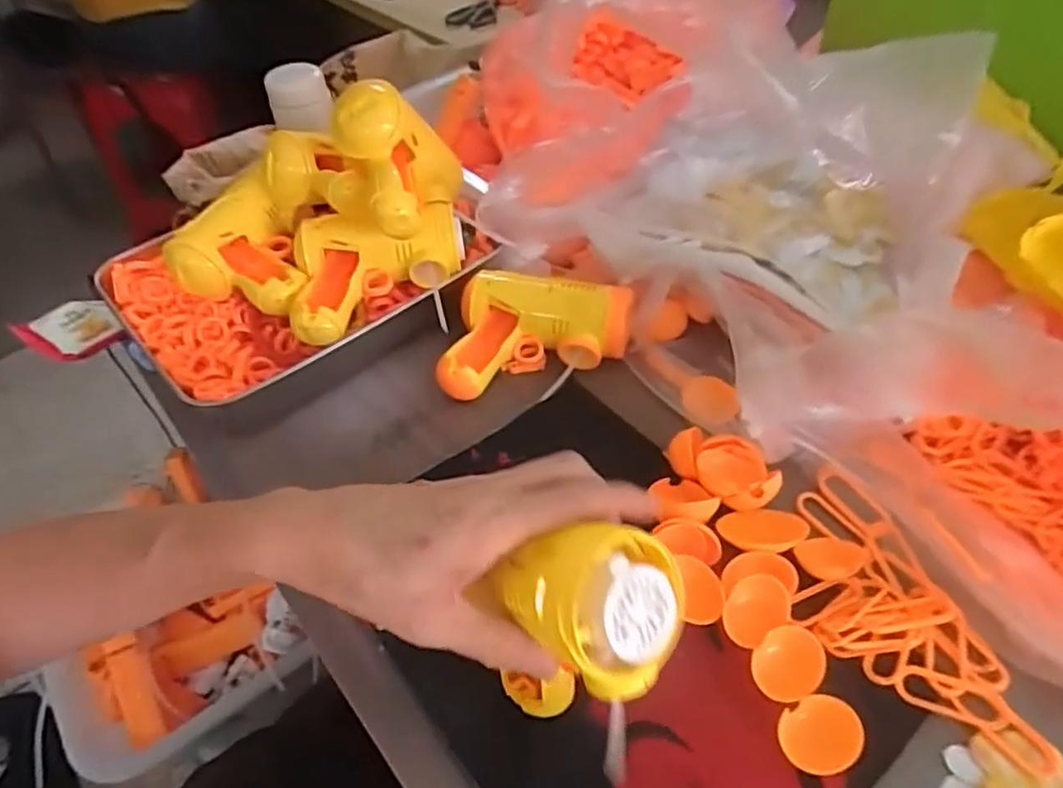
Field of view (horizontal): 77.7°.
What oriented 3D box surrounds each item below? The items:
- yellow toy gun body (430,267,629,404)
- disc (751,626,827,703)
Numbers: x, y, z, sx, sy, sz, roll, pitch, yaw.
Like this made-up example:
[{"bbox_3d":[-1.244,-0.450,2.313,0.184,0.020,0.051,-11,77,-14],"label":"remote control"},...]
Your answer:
[{"bbox_3d":[0.003,-0.042,0.523,0.133,0.047,0.104,10,50,13],"label":"yellow toy gun body"},{"bbox_3d":[0.142,0.148,0.362,0.042,0.006,0.035,-34,55,-24],"label":"disc"}]

